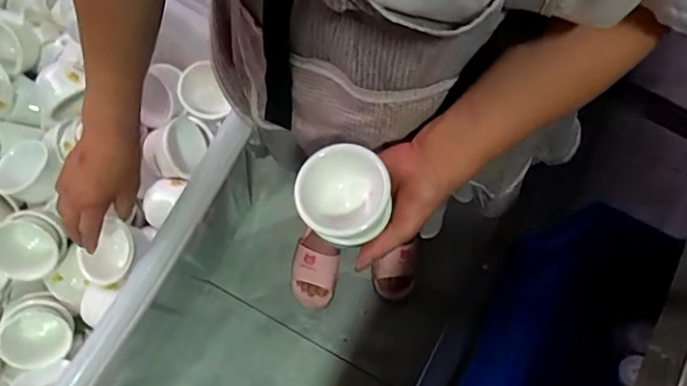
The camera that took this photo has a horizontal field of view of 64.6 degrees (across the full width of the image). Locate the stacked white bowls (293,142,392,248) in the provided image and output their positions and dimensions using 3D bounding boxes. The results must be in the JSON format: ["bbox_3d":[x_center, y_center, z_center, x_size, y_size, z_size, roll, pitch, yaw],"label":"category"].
[{"bbox_3d":[-0.002,0.001,0.469,0.075,0.051,0.074,8,71,0],"label":"stacked white bowls"}]

